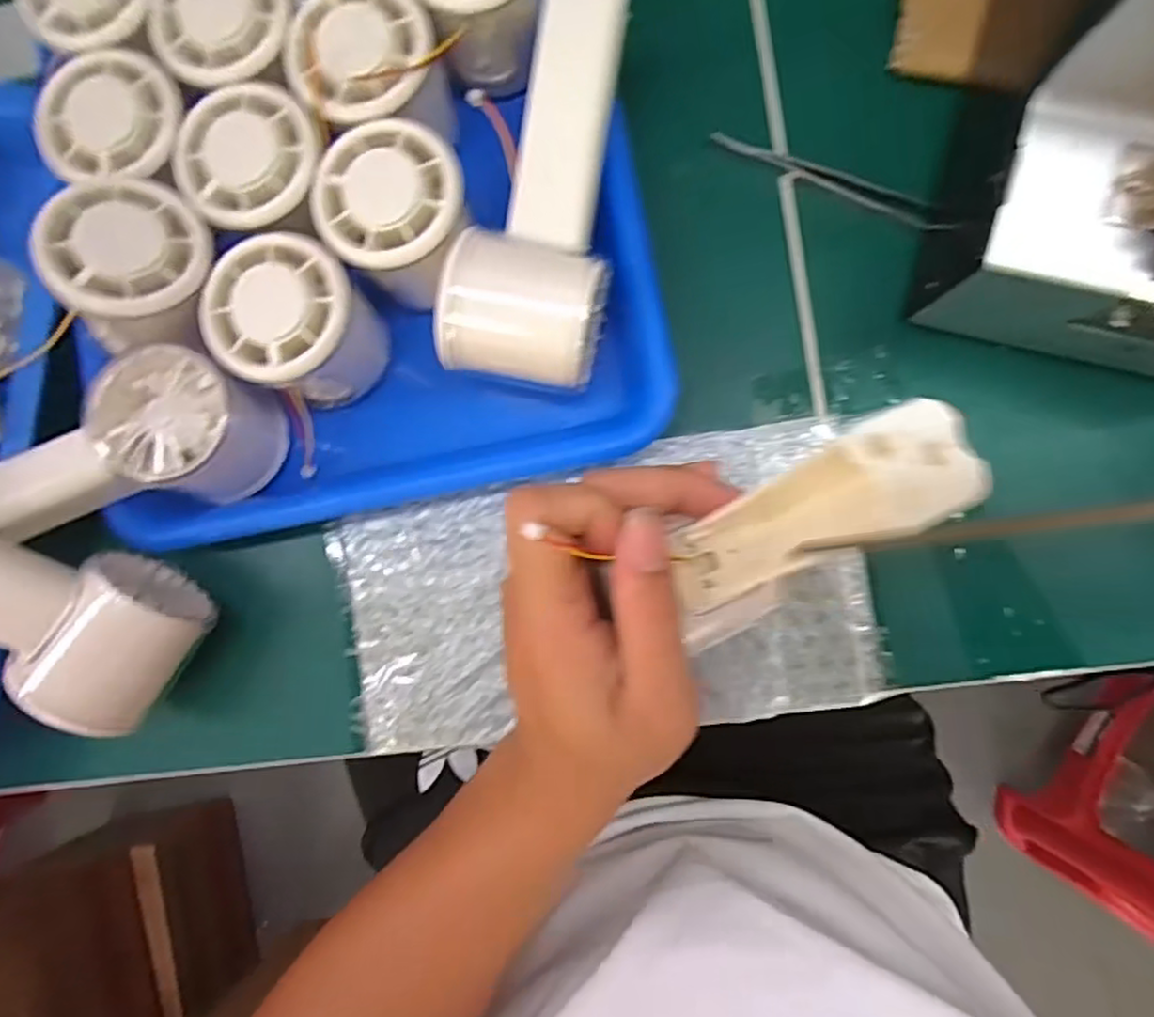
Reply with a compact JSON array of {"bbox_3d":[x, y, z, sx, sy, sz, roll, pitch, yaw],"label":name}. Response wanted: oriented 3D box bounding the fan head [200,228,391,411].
[{"bbox_3d":[-0.114,-0.077,0.291,0.056,0.049,0.055,0,87,6],"label":"fan head"}]

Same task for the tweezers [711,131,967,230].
[{"bbox_3d":[0.110,-0.140,0.302,0.108,0.011,0.010,26,90,6],"label":"tweezers"}]

